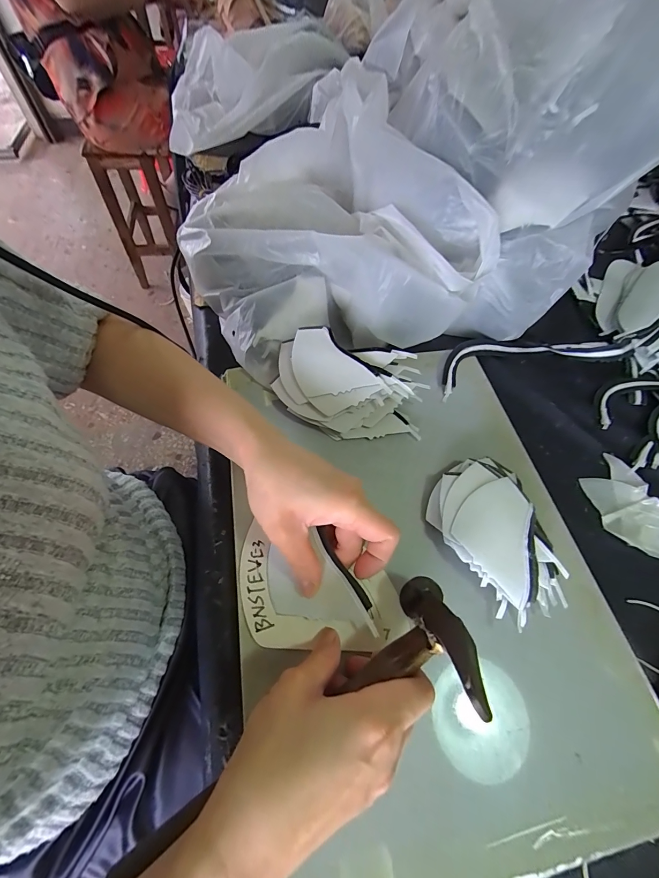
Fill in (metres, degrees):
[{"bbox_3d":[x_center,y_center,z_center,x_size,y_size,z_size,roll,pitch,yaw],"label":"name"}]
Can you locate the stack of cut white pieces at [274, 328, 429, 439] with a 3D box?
[{"bbox_3d":[0.018,-0.048,0.330,0.152,0.062,0.082,18,60,7],"label":"stack of cut white pieces"}]

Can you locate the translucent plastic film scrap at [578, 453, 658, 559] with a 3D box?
[{"bbox_3d":[0.303,0.077,0.328,0.067,0.006,0.121,-18,63,-14],"label":"translucent plastic film scrap"}]

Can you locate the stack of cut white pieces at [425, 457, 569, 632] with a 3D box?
[{"bbox_3d":[0.142,0.076,0.280,0.094,0.034,0.128,-22,64,-16],"label":"stack of cut white pieces"}]

